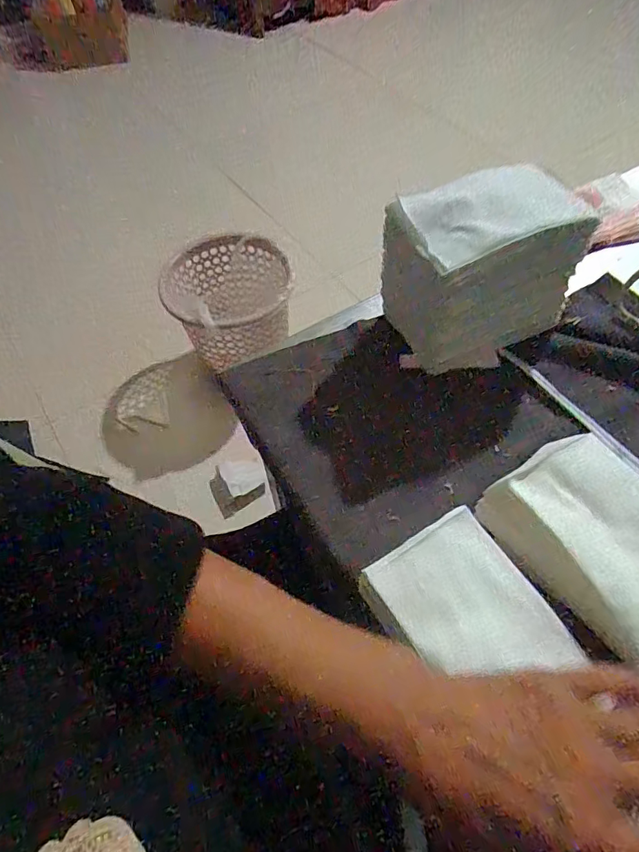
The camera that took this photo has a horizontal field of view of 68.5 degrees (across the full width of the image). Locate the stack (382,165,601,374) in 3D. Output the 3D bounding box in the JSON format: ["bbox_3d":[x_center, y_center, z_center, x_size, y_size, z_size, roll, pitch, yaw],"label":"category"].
[{"bbox_3d":[0.139,-0.134,0.401,0.140,0.125,0.105,-24,64,-12],"label":"stack"}]

